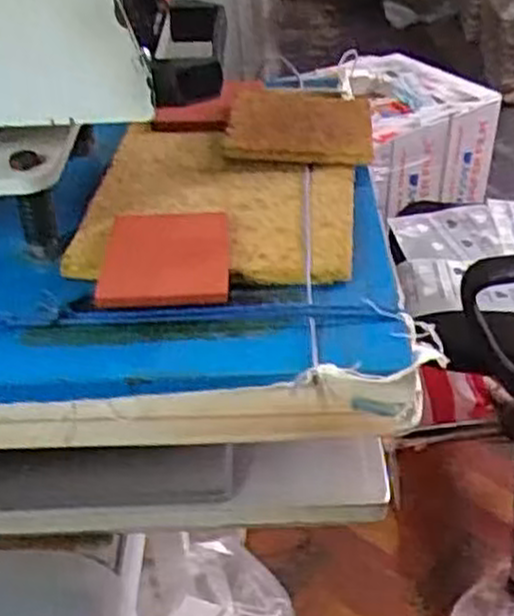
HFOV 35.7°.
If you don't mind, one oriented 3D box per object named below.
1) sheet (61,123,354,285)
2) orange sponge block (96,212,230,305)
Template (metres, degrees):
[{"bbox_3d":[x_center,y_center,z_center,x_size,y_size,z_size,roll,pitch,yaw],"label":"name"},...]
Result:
[{"bbox_3d":[-0.024,-0.079,0.550,0.175,0.017,0.181,1,37,6],"label":"sheet"},{"bbox_3d":[-0.054,-0.034,0.488,0.073,0.012,0.087,-2,37,2],"label":"orange sponge block"}]

